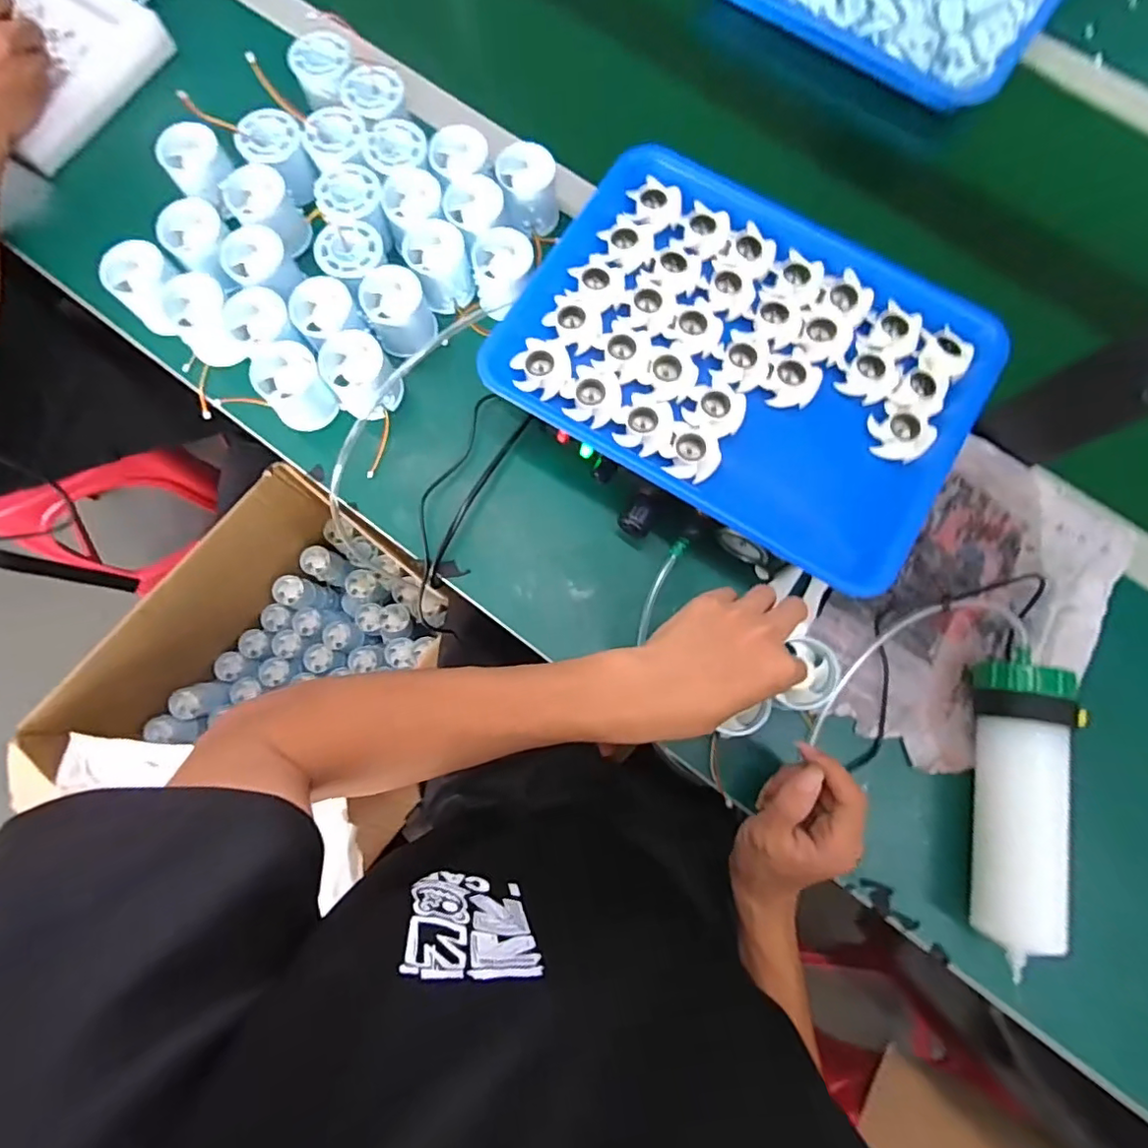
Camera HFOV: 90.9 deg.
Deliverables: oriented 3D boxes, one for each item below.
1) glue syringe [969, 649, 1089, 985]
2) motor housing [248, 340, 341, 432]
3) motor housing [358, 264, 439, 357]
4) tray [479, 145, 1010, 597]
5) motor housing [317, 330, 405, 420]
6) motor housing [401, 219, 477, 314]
[{"bbox_3d":[0.333,0.169,0.410,0.063,0.057,0.220,4,77,0],"label":"glue syringe"},{"bbox_3d":[-0.234,-0.157,0.476,0.051,0.048,0.053,-29,79,-7],"label":"motor housing"},{"bbox_3d":[-0.152,-0.229,0.493,0.052,0.051,0.050,0,77,-1],"label":"motor housing"},{"bbox_3d":[0.133,-0.168,0.435,0.338,0.032,0.263,31,79,6],"label":"tray"},{"bbox_3d":[-0.180,-0.166,0.482,0.053,0.054,0.054,0,77,-1],"label":"motor housing"},{"bbox_3d":[-0.119,-0.275,0.504,0.052,0.042,0.062,-13,78,-4],"label":"motor housing"}]

